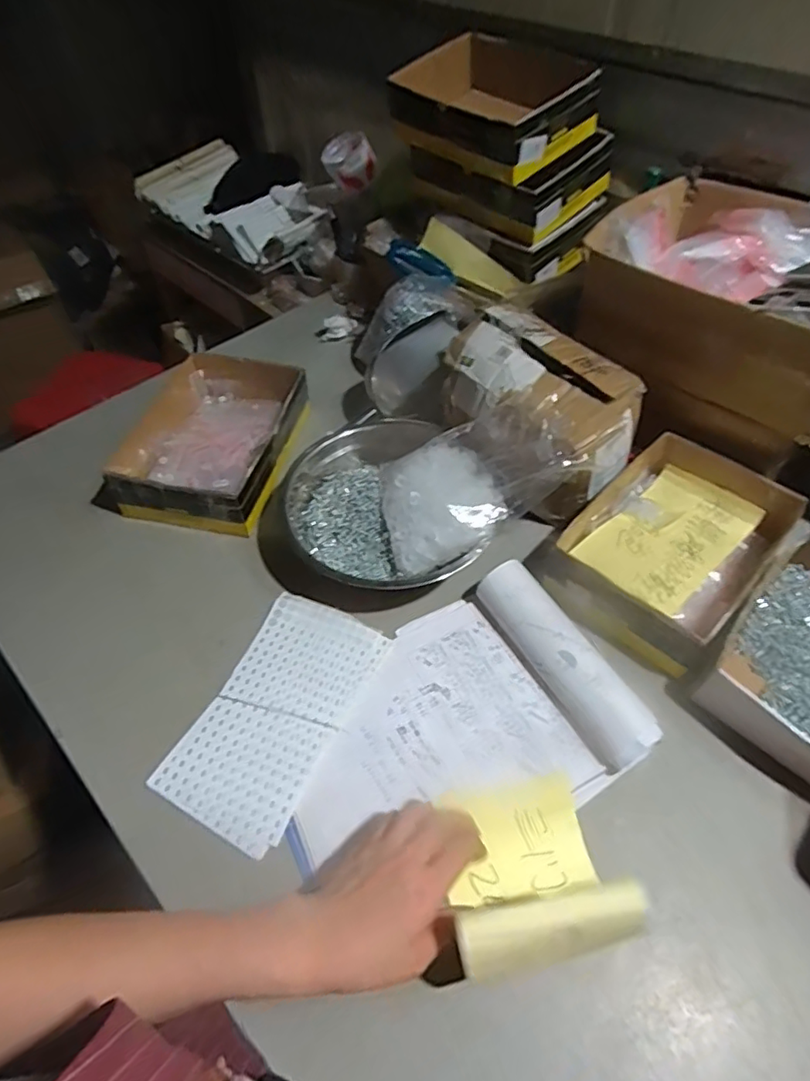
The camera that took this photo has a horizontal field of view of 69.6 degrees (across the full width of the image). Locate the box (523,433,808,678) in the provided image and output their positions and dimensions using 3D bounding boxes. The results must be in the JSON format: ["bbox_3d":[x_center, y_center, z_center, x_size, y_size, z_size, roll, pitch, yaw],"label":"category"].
[{"bbox_3d":[0.290,-0.001,0.640,0.259,0.052,0.195,-38,60,-25],"label":"box"}]

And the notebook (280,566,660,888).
[{"bbox_3d":[0.035,0.169,0.537,0.308,0.056,0.219,-24,55,-17],"label":"notebook"}]

